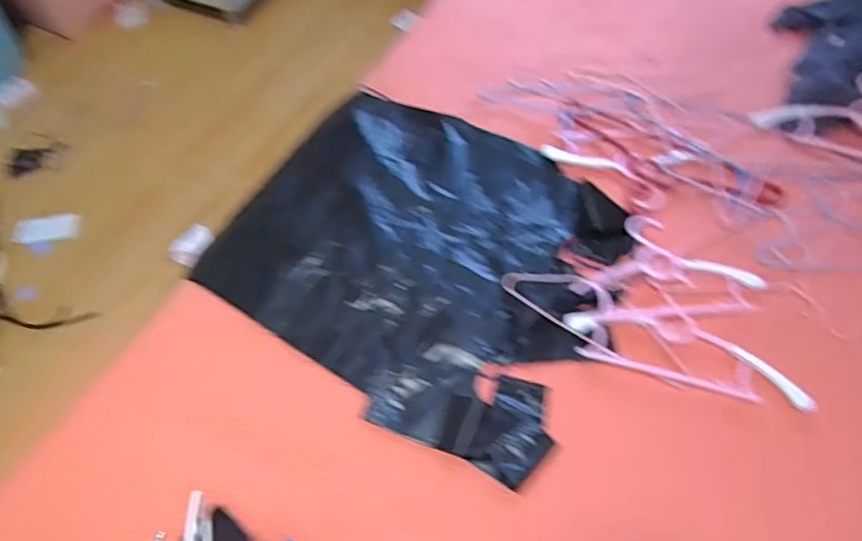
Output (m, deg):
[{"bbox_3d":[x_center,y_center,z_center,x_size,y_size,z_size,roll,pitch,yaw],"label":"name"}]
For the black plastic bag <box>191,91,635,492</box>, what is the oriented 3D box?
[{"bbox_3d":[0.000,-0.041,0.902,0.577,0.024,0.494,30,64,17],"label":"black plastic bag"}]

